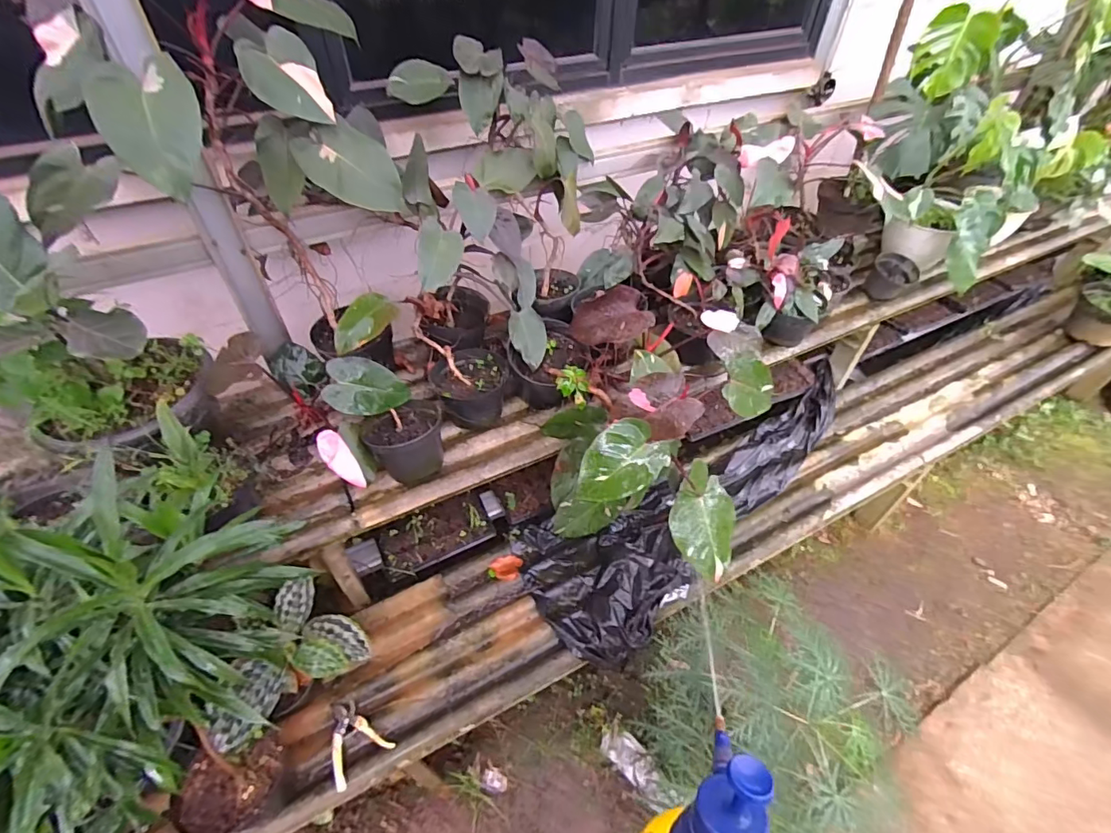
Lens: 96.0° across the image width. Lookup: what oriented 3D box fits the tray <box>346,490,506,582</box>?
[{"bbox_3d":[-0.312,0.304,1.247,0.376,0.081,0.124,-22,51,-19],"label":"tray"}]

